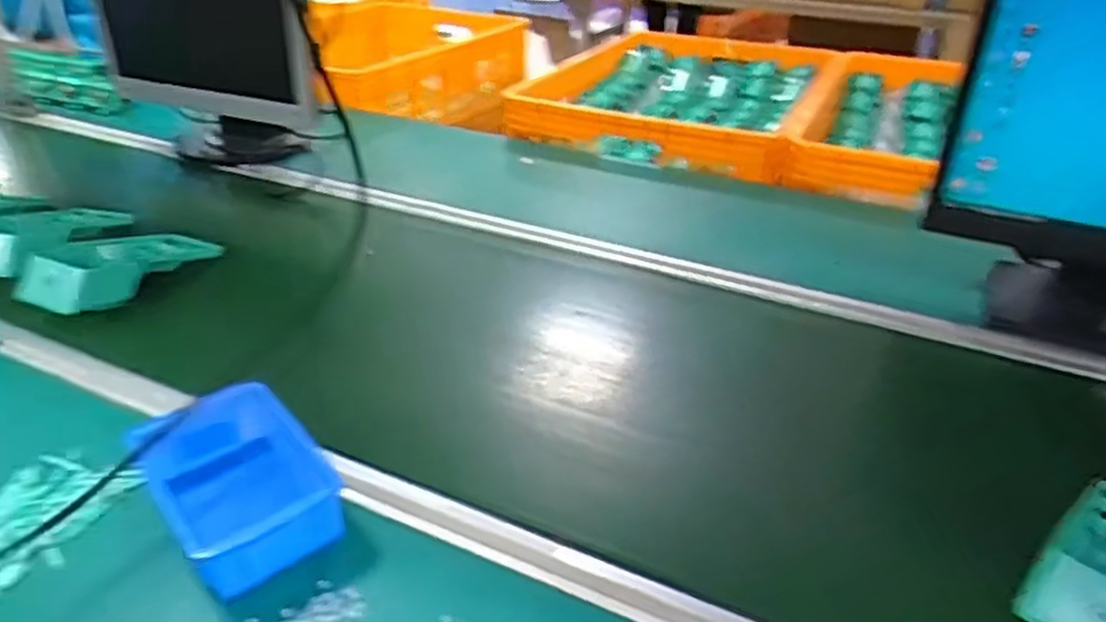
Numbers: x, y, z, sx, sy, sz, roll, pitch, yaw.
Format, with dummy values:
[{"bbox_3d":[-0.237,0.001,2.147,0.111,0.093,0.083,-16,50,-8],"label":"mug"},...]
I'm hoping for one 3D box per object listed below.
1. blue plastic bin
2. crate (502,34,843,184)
[{"bbox_3d":[-0.215,0.118,0.527,0.099,0.060,0.131,-22,38,-35],"label":"blue plastic bin"},{"bbox_3d":[0.254,-0.396,1.480,0.489,0.126,0.635,15,33,21],"label":"crate"}]

